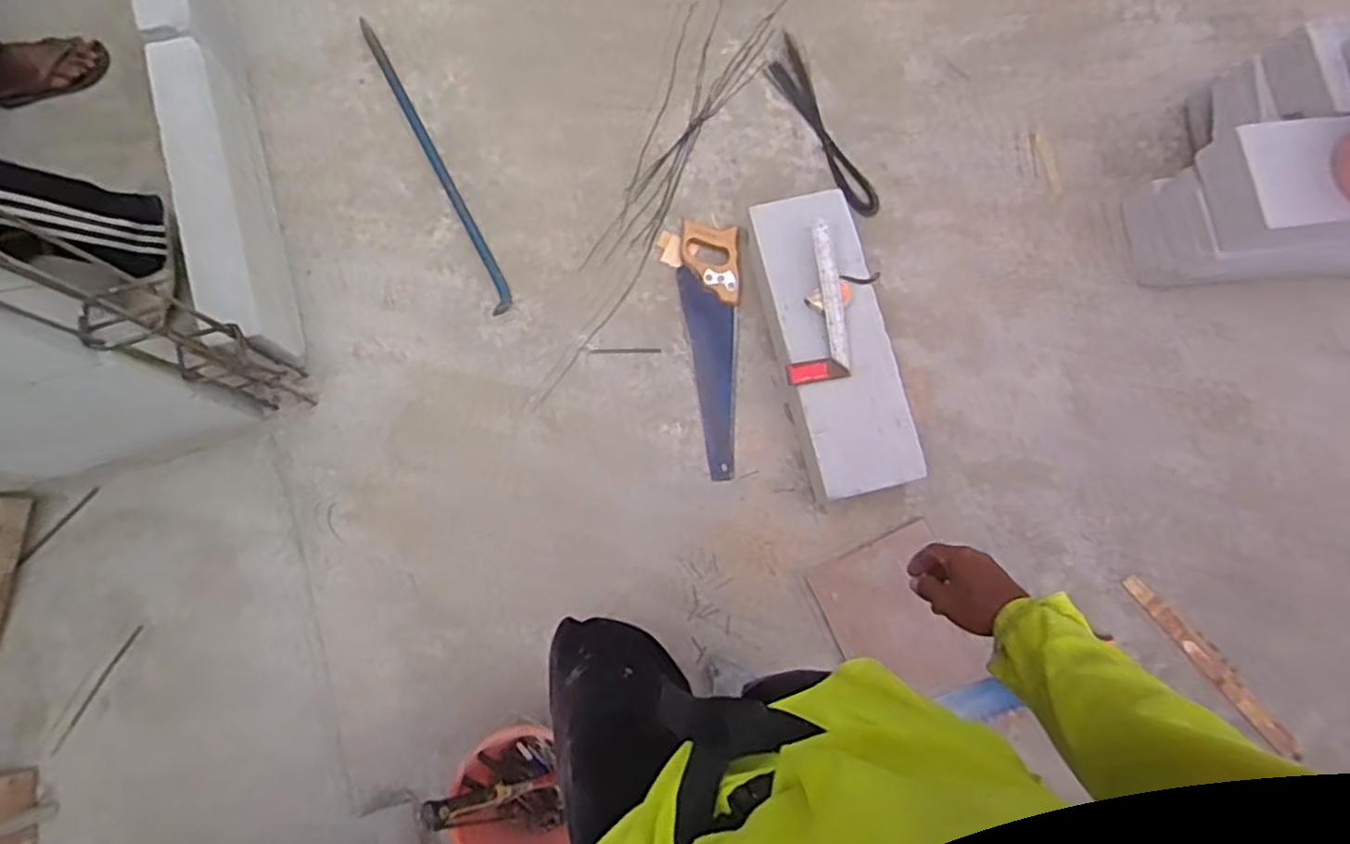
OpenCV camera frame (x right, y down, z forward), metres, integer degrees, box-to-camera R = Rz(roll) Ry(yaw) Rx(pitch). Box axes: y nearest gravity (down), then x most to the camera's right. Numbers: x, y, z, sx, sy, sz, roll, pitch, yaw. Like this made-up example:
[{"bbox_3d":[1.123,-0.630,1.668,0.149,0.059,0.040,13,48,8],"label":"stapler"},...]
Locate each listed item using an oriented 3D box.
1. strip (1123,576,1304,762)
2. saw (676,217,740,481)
[{"bbox_3d":[0.989,0.448,1.308,0.041,0.014,0.391,-38,79,-3],"label":"strip"},{"bbox_3d":[0.070,-0.153,1.426,0.117,0.036,0.521,0,78,-2],"label":"saw"}]

